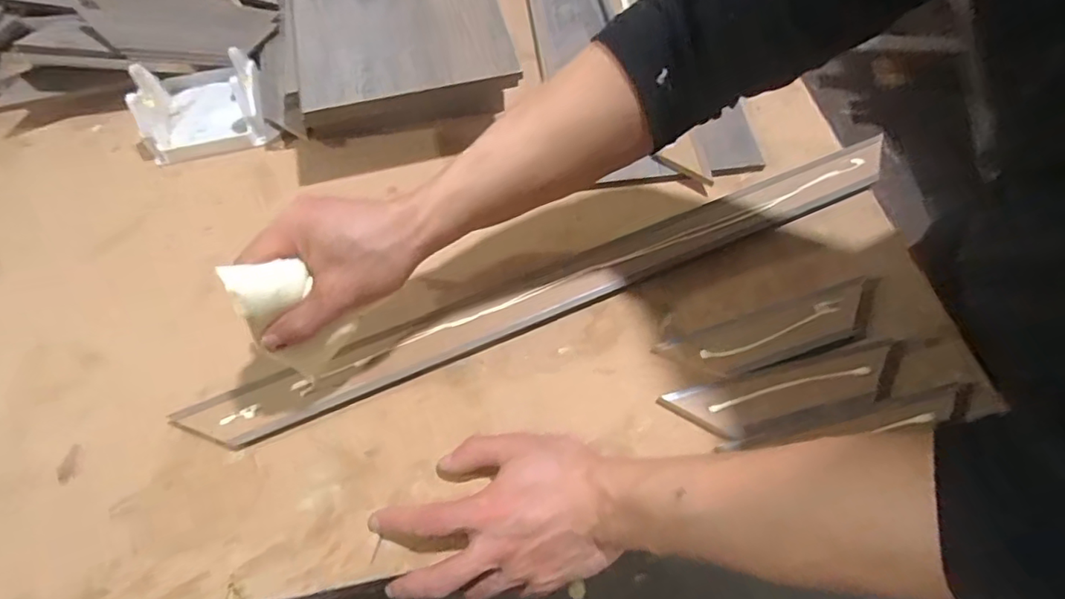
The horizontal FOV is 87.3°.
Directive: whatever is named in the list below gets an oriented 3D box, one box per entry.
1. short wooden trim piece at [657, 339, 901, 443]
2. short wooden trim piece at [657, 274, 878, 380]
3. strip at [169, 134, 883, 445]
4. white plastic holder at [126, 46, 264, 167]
[{"bbox_3d":[0.197,0.071,0.424,0.185,0.013,0.044,-12,62,-7],"label":"short wooden trim piece"},{"bbox_3d":[0.200,0.028,0.450,0.191,0.011,0.047,-16,63,-9],"label":"short wooden trim piece"},{"bbox_3d":[0.034,-0.016,0.472,0.623,0.023,0.044,-21,64,-11],"label":"strip"},{"bbox_3d":[-0.336,-0.203,0.572,0.115,0.052,0.111,-15,63,-8],"label":"white plastic holder"}]

